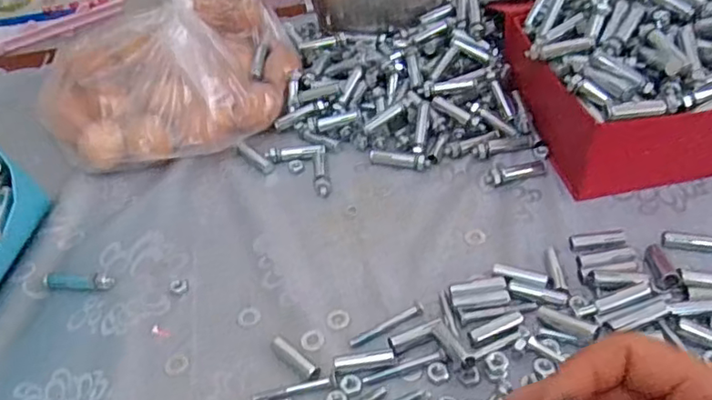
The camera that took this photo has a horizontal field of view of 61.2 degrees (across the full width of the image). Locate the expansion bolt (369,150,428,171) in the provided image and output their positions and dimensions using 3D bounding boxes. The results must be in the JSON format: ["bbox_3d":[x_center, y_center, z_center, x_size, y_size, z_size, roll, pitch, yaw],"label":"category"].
[{"bbox_3d":[0.037,-0.037,0.540,0.054,0.013,0.014,10,46,17],"label":"expansion bolt"}]

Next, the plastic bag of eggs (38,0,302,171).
[{"bbox_3d":[-0.180,-0.139,0.571,0.241,0.161,0.171,-13,43,-6],"label":"plastic bag of eggs"}]

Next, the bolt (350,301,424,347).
[{"bbox_3d":[0.022,0.086,0.416,0.058,0.006,0.009,-23,45,-17],"label":"bolt"}]

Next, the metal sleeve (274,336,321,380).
[{"bbox_3d":[-0.040,0.106,0.400,0.039,0.009,0.009,28,53,31],"label":"metal sleeve"}]

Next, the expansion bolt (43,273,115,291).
[{"bbox_3d":[-0.217,0.063,0.470,0.060,0.008,0.014,2,44,9],"label":"expansion bolt"}]

